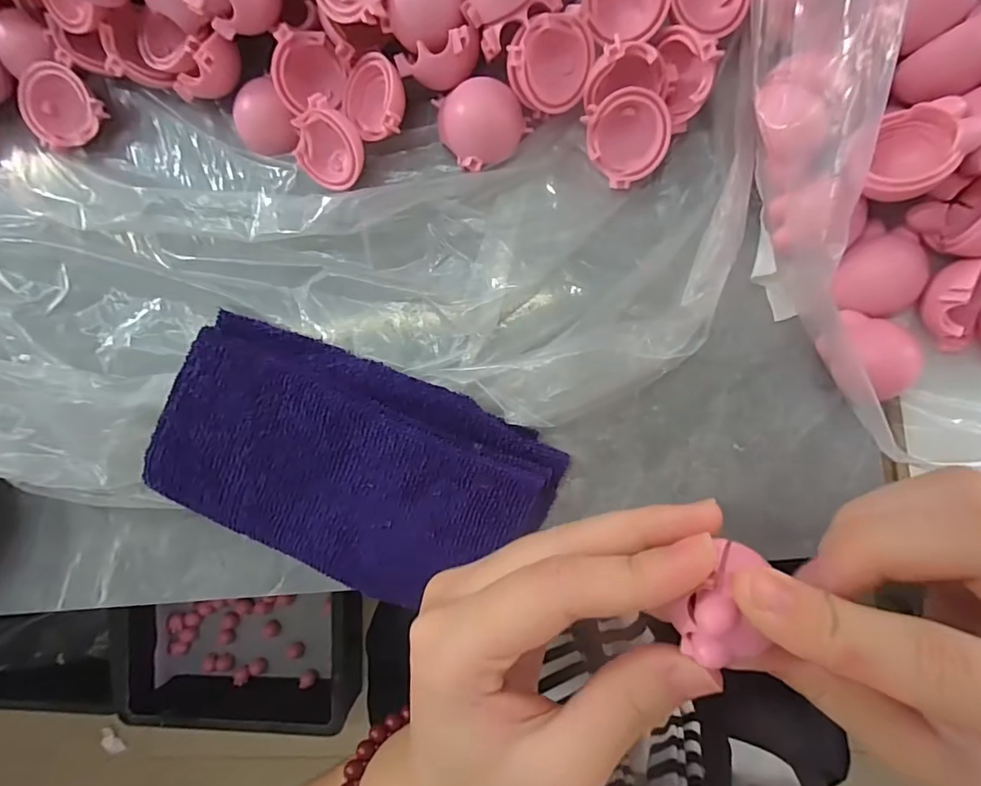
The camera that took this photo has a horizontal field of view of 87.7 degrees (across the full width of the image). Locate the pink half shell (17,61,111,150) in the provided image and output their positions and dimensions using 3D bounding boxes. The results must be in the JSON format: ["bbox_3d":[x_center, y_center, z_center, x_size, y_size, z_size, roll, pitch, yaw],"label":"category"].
[{"bbox_3d":[-0.177,-0.116,0.209,0.030,0.012,0.030,0,91,5],"label":"pink half shell"}]

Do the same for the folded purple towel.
[{"bbox_3d":[-0.054,0.031,0.198,0.146,0.021,0.082,23,93,4],"label":"folded purple towel"}]

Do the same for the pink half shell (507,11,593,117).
[{"bbox_3d":[0.021,-0.117,0.183,0.030,0.012,0.029,-46,128,2],"label":"pink half shell"}]

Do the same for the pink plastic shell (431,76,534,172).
[{"bbox_3d":[-0.003,-0.101,0.192,0.030,0.016,0.027,-29,88,5],"label":"pink plastic shell"}]

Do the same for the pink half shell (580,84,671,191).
[{"bbox_3d":[0.051,-0.094,0.187,0.029,0.012,0.029,2,111,4],"label":"pink half shell"}]

